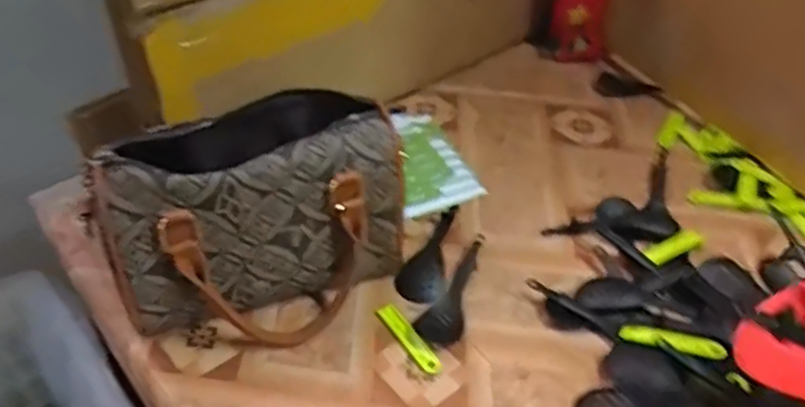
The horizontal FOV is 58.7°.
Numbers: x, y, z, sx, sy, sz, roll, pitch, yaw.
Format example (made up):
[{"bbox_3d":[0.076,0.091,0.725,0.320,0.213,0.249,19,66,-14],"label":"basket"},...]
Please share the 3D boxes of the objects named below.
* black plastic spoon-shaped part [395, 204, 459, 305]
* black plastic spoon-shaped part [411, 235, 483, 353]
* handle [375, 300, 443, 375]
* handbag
[{"bbox_3d":[0.033,0.044,0.658,0.040,0.010,0.131,17,44,18],"label":"black plastic spoon-shaped part"},{"bbox_3d":[0.044,0.073,0.621,0.037,0.010,0.124,12,43,13],"label":"black plastic spoon-shaped part"},{"bbox_3d":[0.005,0.110,0.583,0.018,0.006,0.075,-26,48,-26],"label":"handle"},{"bbox_3d":[-0.108,0.020,0.564,0.225,0.164,0.100,-18,45,-19],"label":"handbag"}]

